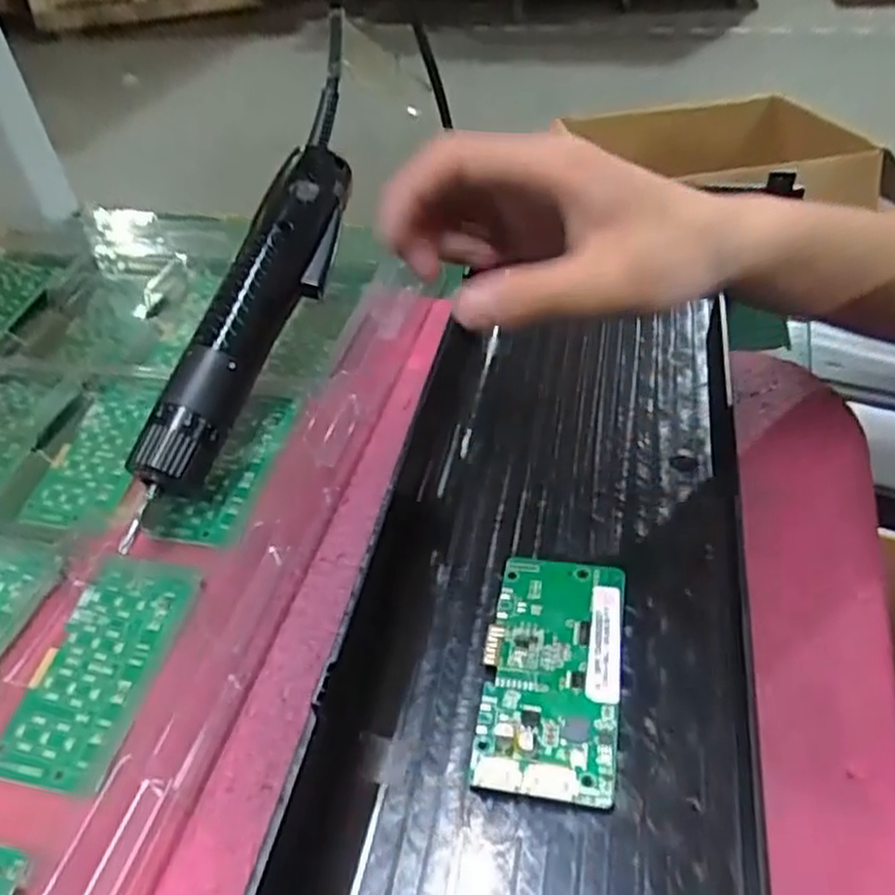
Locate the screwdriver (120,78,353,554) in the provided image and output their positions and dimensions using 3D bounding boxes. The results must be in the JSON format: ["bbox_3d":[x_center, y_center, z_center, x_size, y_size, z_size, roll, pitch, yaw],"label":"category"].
[{"bbox_3d":[-0.091,-0.069,0.380,0.033,0.043,0.232,13,66,17],"label":"screwdriver"}]

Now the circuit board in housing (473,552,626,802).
[{"bbox_3d":[0.039,0.081,0.286,0.048,0.008,0.094,6,44,11],"label":"circuit board in housing"}]

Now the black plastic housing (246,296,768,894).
[{"bbox_3d":[0.039,0.066,0.277,0.177,0.049,0.362,0,45,5],"label":"black plastic housing"}]

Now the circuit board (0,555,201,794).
[{"bbox_3d":[-0.136,0.084,0.305,0.047,0.004,0.093,6,51,13],"label":"circuit board"}]

